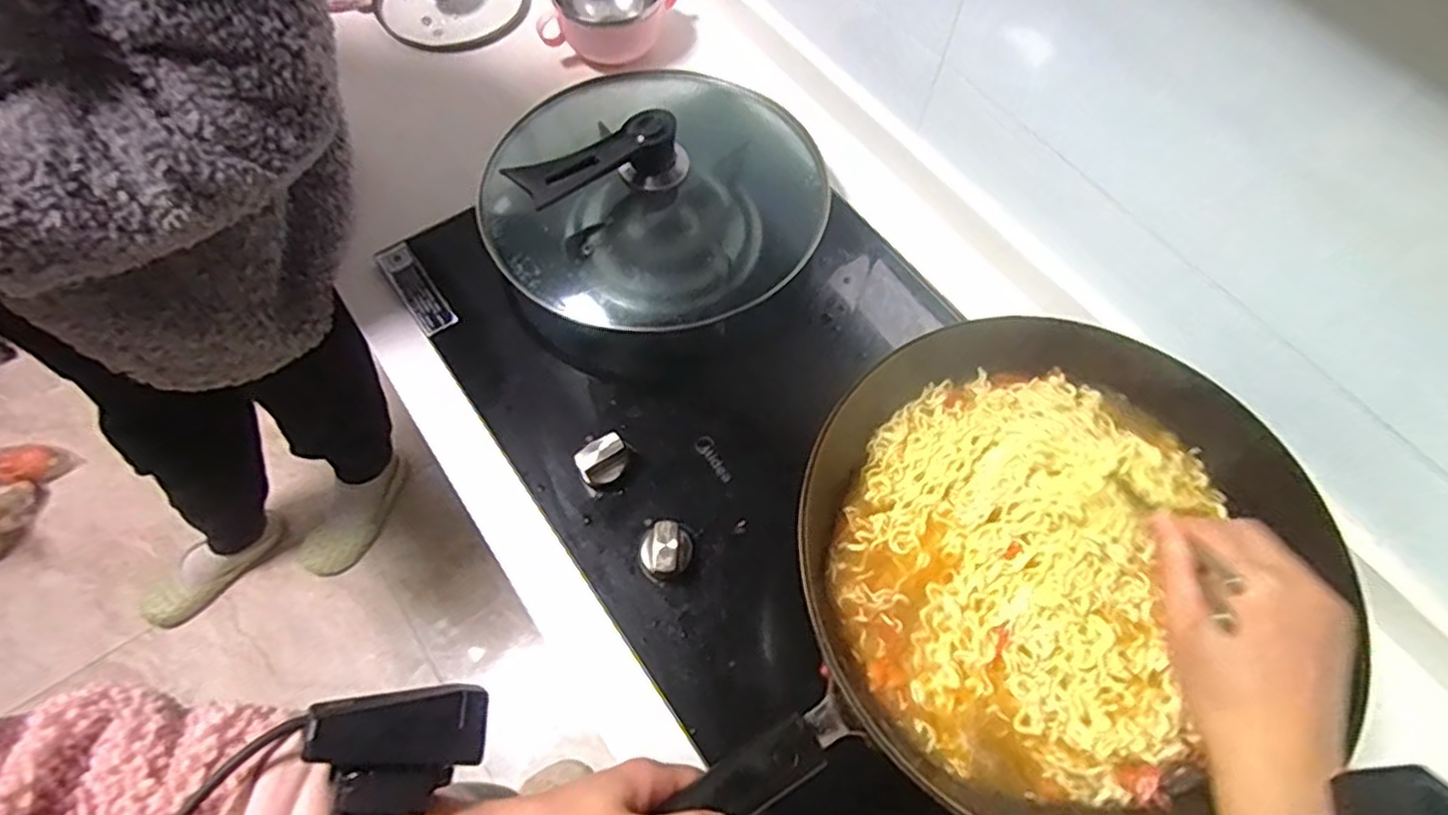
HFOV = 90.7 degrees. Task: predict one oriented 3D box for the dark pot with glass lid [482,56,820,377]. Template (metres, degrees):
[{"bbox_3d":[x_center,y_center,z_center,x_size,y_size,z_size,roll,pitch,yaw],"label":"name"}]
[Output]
[{"bbox_3d":[-0.064,-0.213,0.670,0.311,0.126,0.304,1,64,-2],"label":"dark pot with glass lid"}]

